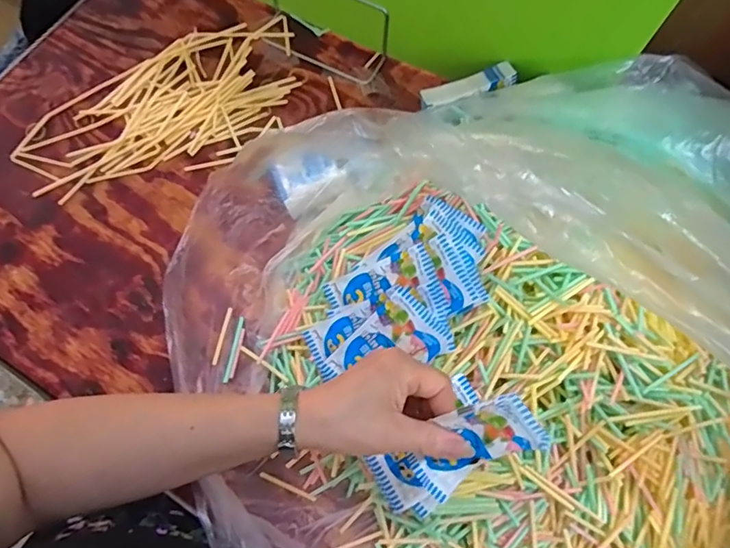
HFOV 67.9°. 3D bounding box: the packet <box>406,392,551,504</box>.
[{"bbox_3d":[0.072,0.118,0.375,0.051,0.015,0.099,46,120,-6],"label":"packet"}]

